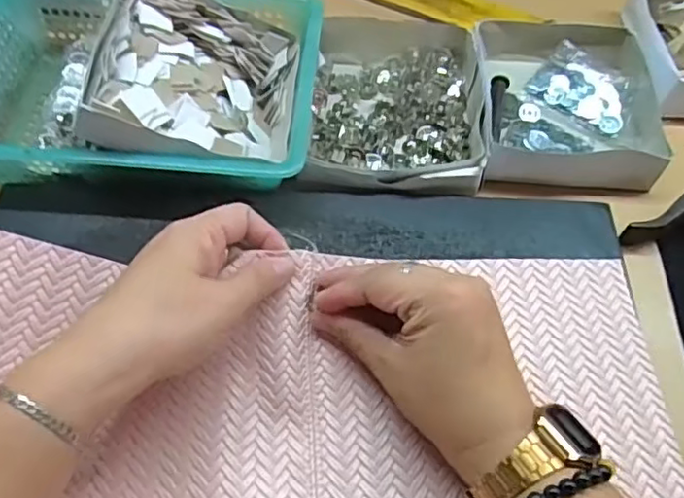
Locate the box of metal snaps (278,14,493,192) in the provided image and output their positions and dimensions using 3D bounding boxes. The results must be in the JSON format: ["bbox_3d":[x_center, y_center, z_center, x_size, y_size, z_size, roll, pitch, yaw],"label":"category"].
[{"bbox_3d":[0.040,-0.105,0.469,0.128,0.034,0.162,5,57,0],"label":"box of metal snaps"}]

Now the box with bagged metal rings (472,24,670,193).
[{"bbox_3d":[0.169,-0.113,0.487,0.134,0.047,0.153,3,57,-1],"label":"box with bagged metal rings"}]

